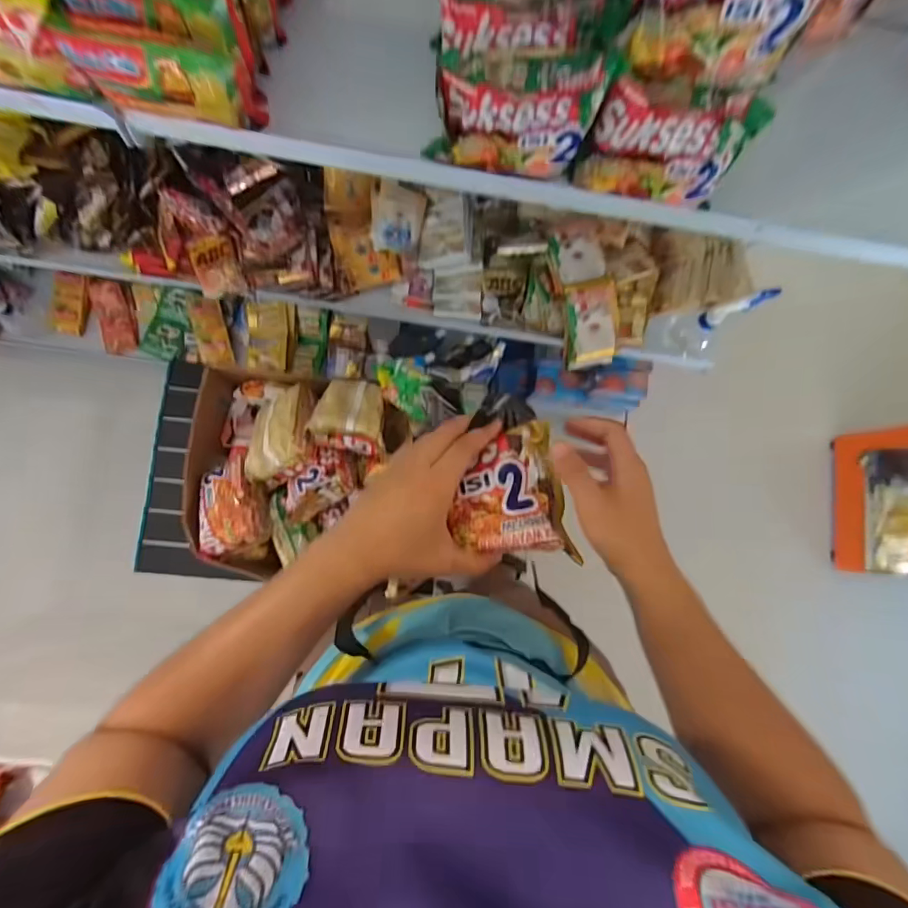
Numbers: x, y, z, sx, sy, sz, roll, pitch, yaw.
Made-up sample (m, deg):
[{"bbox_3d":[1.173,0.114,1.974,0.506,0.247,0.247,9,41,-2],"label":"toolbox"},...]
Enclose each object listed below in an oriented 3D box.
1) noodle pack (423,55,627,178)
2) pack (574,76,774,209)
[{"bbox_3d":[0.057,-0.306,0.439,0.142,0.093,0.046,-3,84,-5],"label":"noodle pack"},{"bbox_3d":[0.197,-0.284,0.448,0.135,0.089,0.055,9,83,-4],"label":"pack"}]

